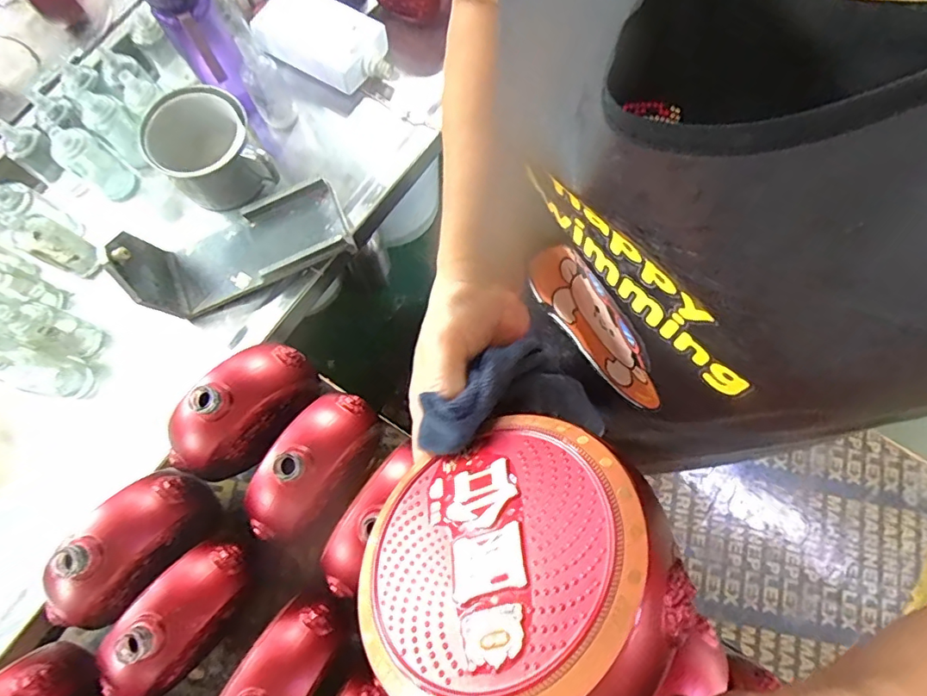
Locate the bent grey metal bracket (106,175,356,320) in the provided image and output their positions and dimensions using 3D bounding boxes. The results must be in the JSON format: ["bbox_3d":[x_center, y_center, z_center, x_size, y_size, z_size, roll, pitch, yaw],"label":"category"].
[{"bbox_3d":[-0.290,-0.138,0.682,0.262,0.118,0.101,-22,78,-4],"label":"bent grey metal bracket"}]

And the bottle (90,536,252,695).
[{"bbox_3d":[-0.232,0.220,0.422,0.066,0.083,0.130,36,80,8],"label":"bottle"}]

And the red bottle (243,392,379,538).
[{"bbox_3d":[-0.128,0.101,0.437,0.070,0.072,0.138,33,80,8],"label":"red bottle"}]

